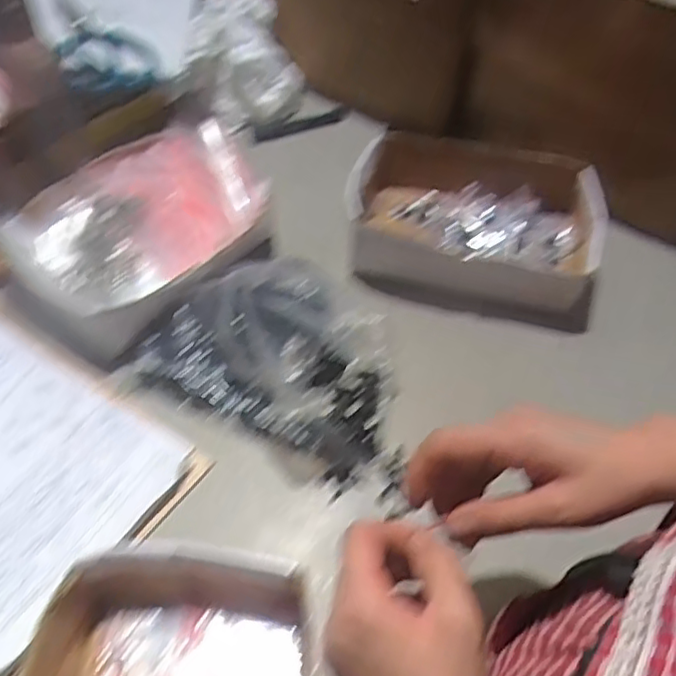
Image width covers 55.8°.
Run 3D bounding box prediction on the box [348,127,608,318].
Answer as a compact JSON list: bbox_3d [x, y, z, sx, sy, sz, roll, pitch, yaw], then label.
[{"bbox_3d":[0.145,-0.127,0.696,0.261,0.098,0.180,17,54,11],"label":"box"}]

